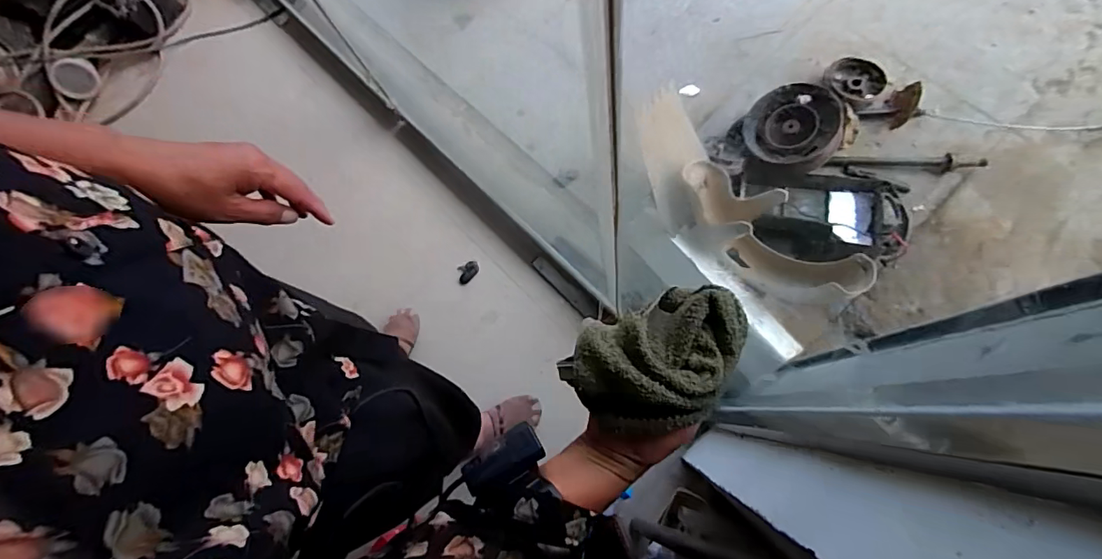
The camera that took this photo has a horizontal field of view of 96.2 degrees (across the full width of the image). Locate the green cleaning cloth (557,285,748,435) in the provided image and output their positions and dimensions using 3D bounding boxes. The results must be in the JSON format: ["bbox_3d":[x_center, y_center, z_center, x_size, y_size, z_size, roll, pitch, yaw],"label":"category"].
[{"bbox_3d":[0.098,0.074,0.445,0.160,0.085,0.103,-26,80,-5],"label":"green cleaning cloth"}]

